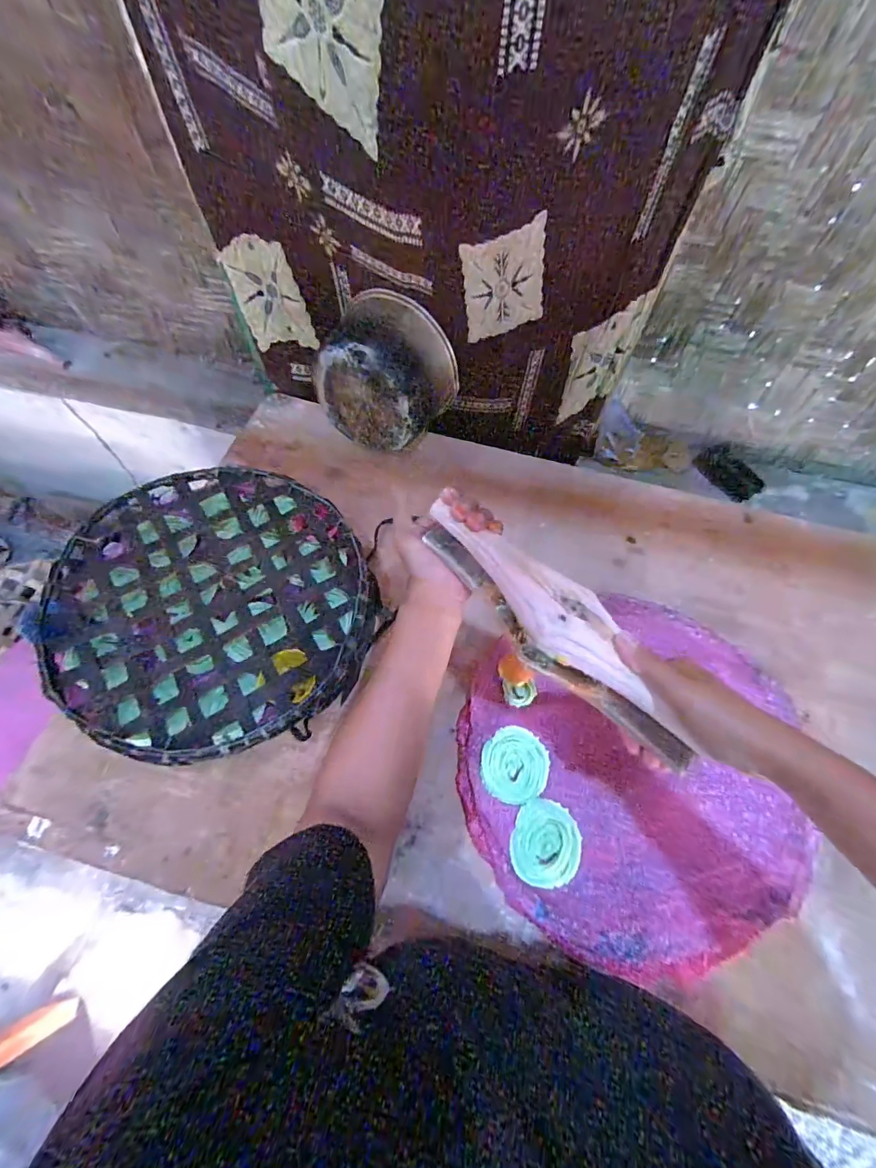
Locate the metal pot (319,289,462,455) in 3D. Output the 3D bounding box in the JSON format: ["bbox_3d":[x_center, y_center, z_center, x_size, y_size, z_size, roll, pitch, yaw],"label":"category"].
[{"bbox_3d":[-0.081,-0.288,0.628,0.182,0.149,0.136,29,66,13],"label":"metal pot"}]

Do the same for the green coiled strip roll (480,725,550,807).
[{"bbox_3d":[0.083,0.193,0.482,0.070,0.005,0.075,0,63,0],"label":"green coiled strip roll"}]

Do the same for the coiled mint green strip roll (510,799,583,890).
[{"bbox_3d":[0.109,0.260,0.451,0.066,0.008,0.074,16,64,8],"label":"coiled mint green strip roll"}]

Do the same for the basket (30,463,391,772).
[{"bbox_3d":[-0.261,0.019,0.535,0.362,0.050,0.341,0,63,0],"label":"basket"}]

